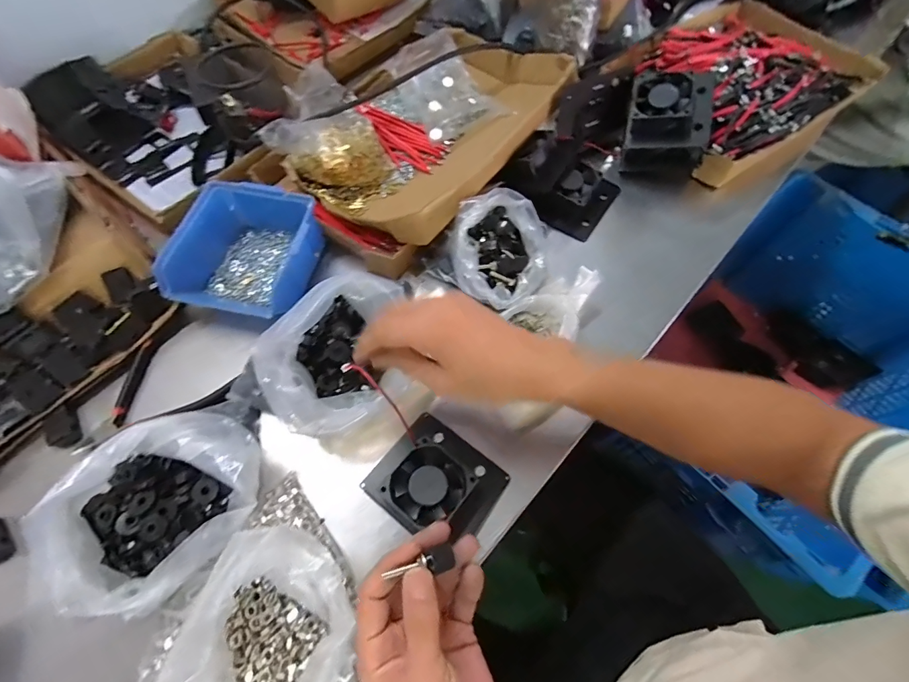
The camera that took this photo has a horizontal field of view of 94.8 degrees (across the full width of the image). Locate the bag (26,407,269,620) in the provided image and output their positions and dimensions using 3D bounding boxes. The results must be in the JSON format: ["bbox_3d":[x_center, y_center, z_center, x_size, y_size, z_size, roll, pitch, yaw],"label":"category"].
[{"bbox_3d":[-0.218,0.119,0.314,0.139,0.076,0.119,-37,68,-16],"label":"bag"}]

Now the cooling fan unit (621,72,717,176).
[{"bbox_3d":[0.250,-0.256,0.499,0.089,0.090,0.082,6,64,4],"label":"cooling fan unit"}]

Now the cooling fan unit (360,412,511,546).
[{"bbox_3d":[-0.014,0.115,0.350,0.099,0.038,0.086,33,69,16],"label":"cooling fan unit"}]

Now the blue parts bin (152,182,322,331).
[{"bbox_3d":[-0.216,-0.090,0.438,0.132,0.064,0.143,13,65,8],"label":"blue parts bin"}]

